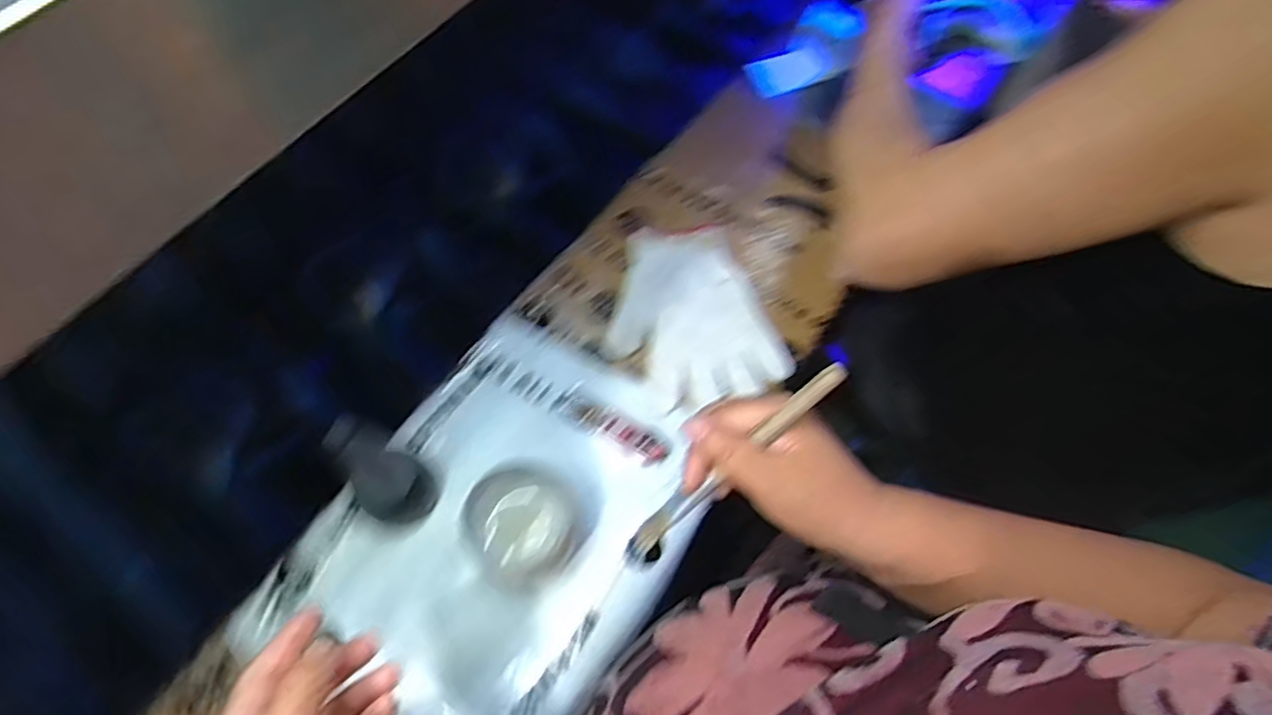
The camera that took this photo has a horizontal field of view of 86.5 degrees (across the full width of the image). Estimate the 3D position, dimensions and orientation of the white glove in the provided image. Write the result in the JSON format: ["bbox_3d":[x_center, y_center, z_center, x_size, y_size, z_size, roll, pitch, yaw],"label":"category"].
[{"bbox_3d":[0.046,-0.043,0.630,0.143,0.017,0.185,-22,66,-12],"label":"white glove"}]

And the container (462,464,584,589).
[{"bbox_3d":[-0.086,0.127,0.519,0.082,0.048,0.080,1,63,-1],"label":"container"}]

